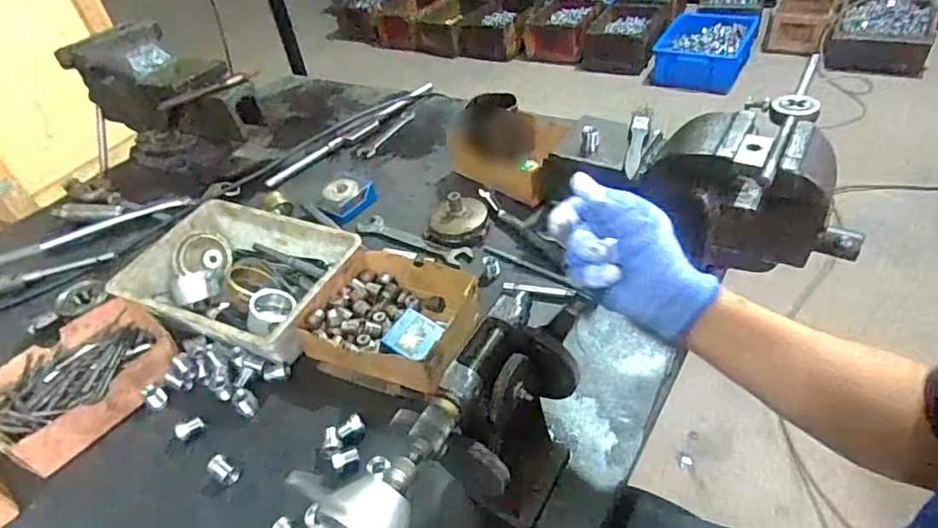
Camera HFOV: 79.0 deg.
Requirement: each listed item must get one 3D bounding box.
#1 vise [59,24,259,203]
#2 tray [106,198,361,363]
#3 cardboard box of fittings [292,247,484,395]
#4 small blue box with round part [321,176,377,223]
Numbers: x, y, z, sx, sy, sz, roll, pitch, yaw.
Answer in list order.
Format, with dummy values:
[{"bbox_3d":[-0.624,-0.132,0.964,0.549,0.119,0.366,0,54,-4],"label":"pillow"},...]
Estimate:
[{"bbox_3d":[-0.497,-0.263,0.930,0.227,0.180,0.302,-26,44,-18],"label":"vise"},{"bbox_3d":[-0.266,0.018,0.664,0.243,0.073,0.168,14,47,24],"label":"tray"},{"bbox_3d":[-0.081,0.052,0.613,0.175,0.051,0.156,10,45,21],"label":"cardboard box of fittings"},{"bbox_3d":[-0.172,-0.095,0.806,0.062,0.027,0.082,24,51,32],"label":"small blue box with round part"}]

